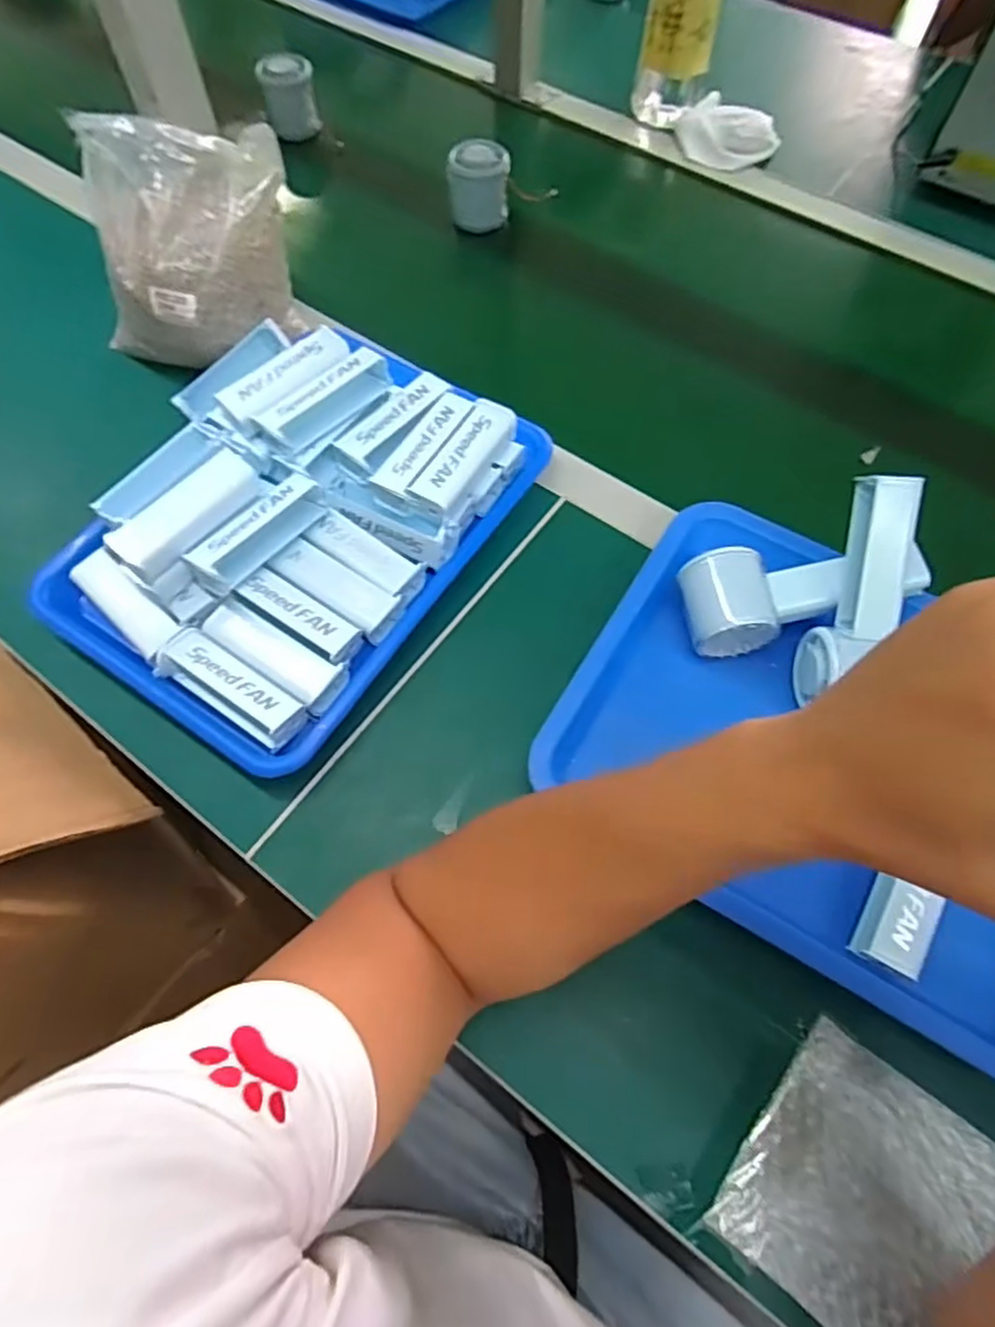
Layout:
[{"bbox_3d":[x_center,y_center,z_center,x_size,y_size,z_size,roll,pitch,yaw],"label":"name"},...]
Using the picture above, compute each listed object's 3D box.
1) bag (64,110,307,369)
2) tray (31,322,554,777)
[{"bbox_3d":[-0.245,-0.322,0.545,0.153,0.140,0.118,14,65,7],"label":"bag"},{"bbox_3d":[-0.150,-0.106,0.499,0.251,0.081,0.312,30,67,13],"label":"tray"}]

